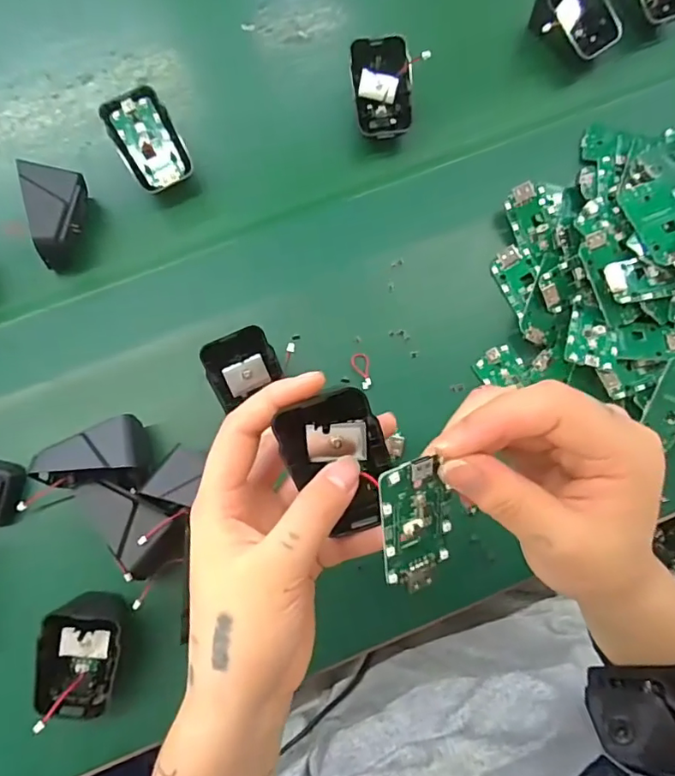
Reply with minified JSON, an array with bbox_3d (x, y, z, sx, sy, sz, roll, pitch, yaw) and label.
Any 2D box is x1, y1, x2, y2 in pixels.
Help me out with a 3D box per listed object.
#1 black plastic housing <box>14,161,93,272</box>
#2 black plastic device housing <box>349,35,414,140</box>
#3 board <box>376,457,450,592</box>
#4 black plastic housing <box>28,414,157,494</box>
[{"bbox_3d":[-0.199,-0.120,0.370,0.032,0.048,0.063,-2,79,-1],"label":"black plastic housing"},{"bbox_3d":[0.034,-0.225,0.388,0.043,0.012,0.069,-5,104,11],"label":"black plastic device housing"},{"bbox_3d":[0.032,0.053,0.201,0.030,0.004,0.063,-20,122,-20],"label":"board"},{"bbox_3d":[-0.153,0.040,0.329,0.070,0.039,0.047,3,79,0],"label":"black plastic housing"}]

